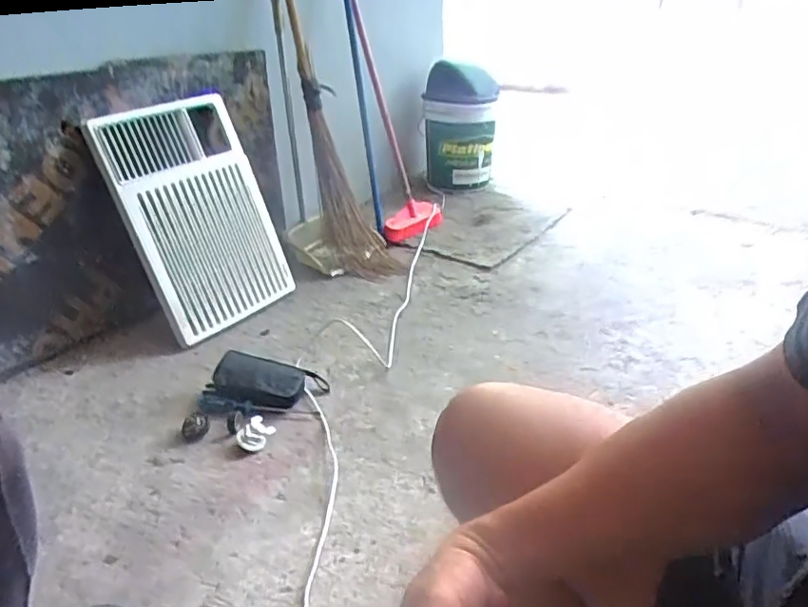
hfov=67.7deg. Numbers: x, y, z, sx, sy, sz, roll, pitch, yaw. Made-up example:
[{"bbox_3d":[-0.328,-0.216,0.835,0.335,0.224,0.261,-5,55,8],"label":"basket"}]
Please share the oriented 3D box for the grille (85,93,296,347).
[{"bbox_3d":[-0.497,-0.221,1.507,0.066,0.553,0.380,5,30,41],"label":"grille"}]

